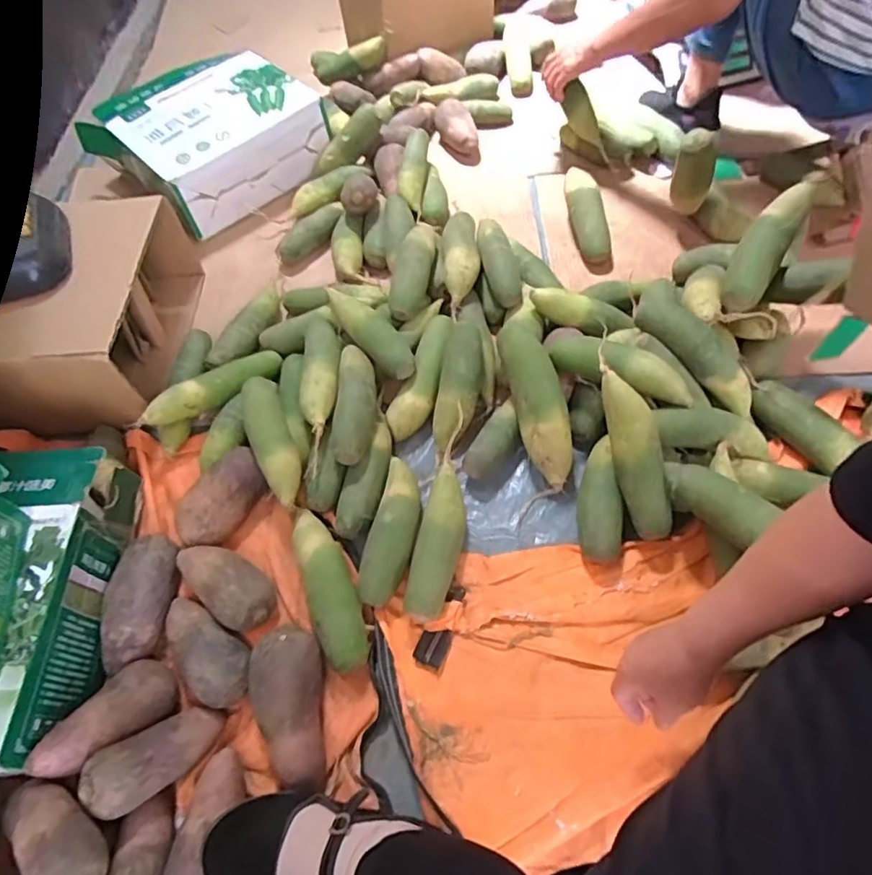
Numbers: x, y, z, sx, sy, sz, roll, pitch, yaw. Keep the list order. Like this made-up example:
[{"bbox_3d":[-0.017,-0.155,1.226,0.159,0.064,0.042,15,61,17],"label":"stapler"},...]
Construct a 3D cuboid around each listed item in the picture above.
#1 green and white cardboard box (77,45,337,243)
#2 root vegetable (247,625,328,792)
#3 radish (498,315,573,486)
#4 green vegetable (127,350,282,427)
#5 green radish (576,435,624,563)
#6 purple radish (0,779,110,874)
[{"bbox_3d":[-0.468,-0.628,1.161,0.363,0.123,0.366,38,67,25],"label":"green and white cardboard box"},{"bbox_3d":[-0.160,0.296,0.623,0.075,0.068,0.158,-12,57,-3],"label":"root vegetable"},{"bbox_3d":[0.140,-0.053,0.756,0.071,0.059,0.236,-14,78,-7],"label":"radish"},{"bbox_3d":[-0.343,-0.073,0.864,0.221,0.051,0.051,-33,102,-34],"label":"green vegetable"},{"bbox_3d":[0.217,0.083,0.745,0.057,0.049,0.169,8,58,10],"label":"green radish"},{"bbox_3d":[-0.361,0.377,0.530,0.131,0.060,0.064,37,67,25],"label":"purple radish"}]

